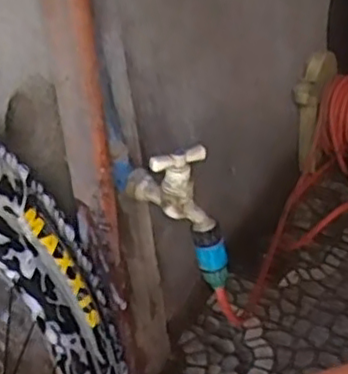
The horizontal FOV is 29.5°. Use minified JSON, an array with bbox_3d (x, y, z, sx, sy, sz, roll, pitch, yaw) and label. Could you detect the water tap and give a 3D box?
[{"bbox_3d":[-0.006,-0.004,0.709,0.103,0.083,0.037,9,38,22],"label":"water tap"}]

